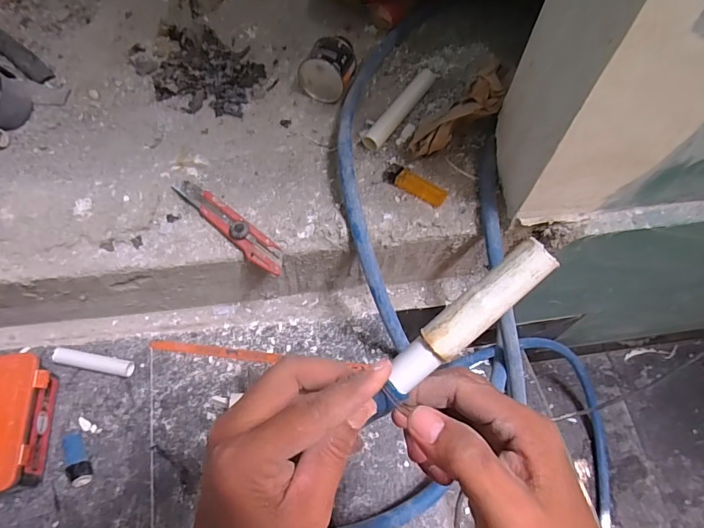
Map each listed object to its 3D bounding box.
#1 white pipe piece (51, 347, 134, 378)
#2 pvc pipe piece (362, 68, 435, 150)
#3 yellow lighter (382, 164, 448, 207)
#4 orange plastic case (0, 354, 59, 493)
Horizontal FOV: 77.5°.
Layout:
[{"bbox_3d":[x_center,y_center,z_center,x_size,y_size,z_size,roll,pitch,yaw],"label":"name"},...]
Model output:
[{"bbox_3d":[-0.331,0.125,0.561,0.098,0.015,0.020,9,61,2],"label":"white pipe piece"},{"bbox_3d":[0.067,-0.215,0.600,0.025,0.021,0.153,32,64,14],"label":"pvc pipe piece"},{"bbox_3d":[0.079,-0.101,0.548,0.082,0.015,0.028,33,64,15],"label":"yellow lighter"},{"bbox_3d":[-0.388,0.181,0.493,0.079,0.074,0.143,-5,61,-6],"label":"orange plastic case"}]

